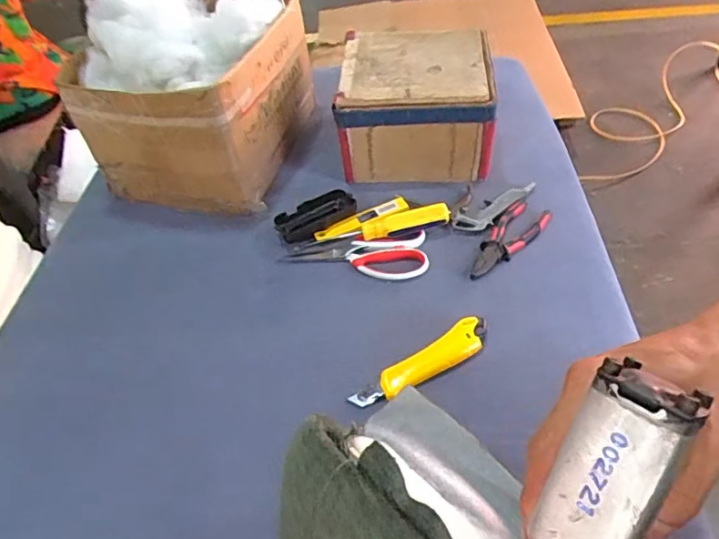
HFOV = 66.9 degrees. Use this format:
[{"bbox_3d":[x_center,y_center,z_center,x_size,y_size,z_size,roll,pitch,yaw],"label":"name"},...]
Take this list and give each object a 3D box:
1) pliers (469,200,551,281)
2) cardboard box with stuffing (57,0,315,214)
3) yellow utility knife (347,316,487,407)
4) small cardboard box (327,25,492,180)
[{"bbox_3d":[0.185,-0.039,0.688,0.055,0.009,0.154,30,57,30],"label":"pliers"},{"bbox_3d":[-0.227,-0.260,0.780,0.235,0.240,0.286,9,49,15],"label":"cardboard box with stuffing"},{"bbox_3d":[0.067,0.096,0.572,0.165,0.014,0.037,-24,49,-15],"label":"yellow utility knife"},{"bbox_3d":[0.084,-0.244,0.806,0.206,0.130,0.219,0,47,7],"label":"small cardboard box"}]

